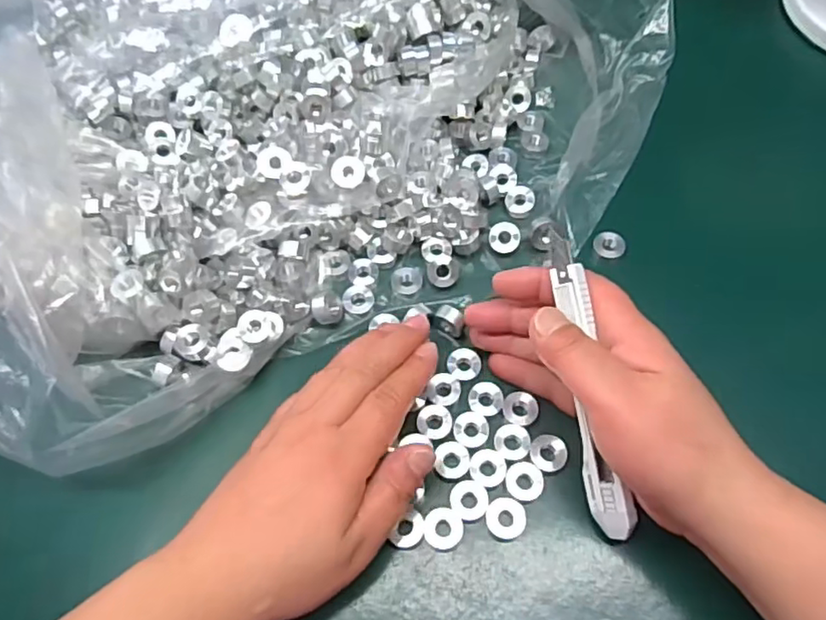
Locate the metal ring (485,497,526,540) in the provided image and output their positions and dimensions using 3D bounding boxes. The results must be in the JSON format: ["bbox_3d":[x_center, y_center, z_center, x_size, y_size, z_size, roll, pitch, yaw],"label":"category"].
[{"bbox_3d":[0.044,0.098,0.285,0.018,0.004,0.018,-1,63,2],"label":"metal ring"}]

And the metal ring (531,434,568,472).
[{"bbox_3d":[0.066,0.069,0.296,0.018,0.004,0.017,-1,63,2],"label":"metal ring"}]

